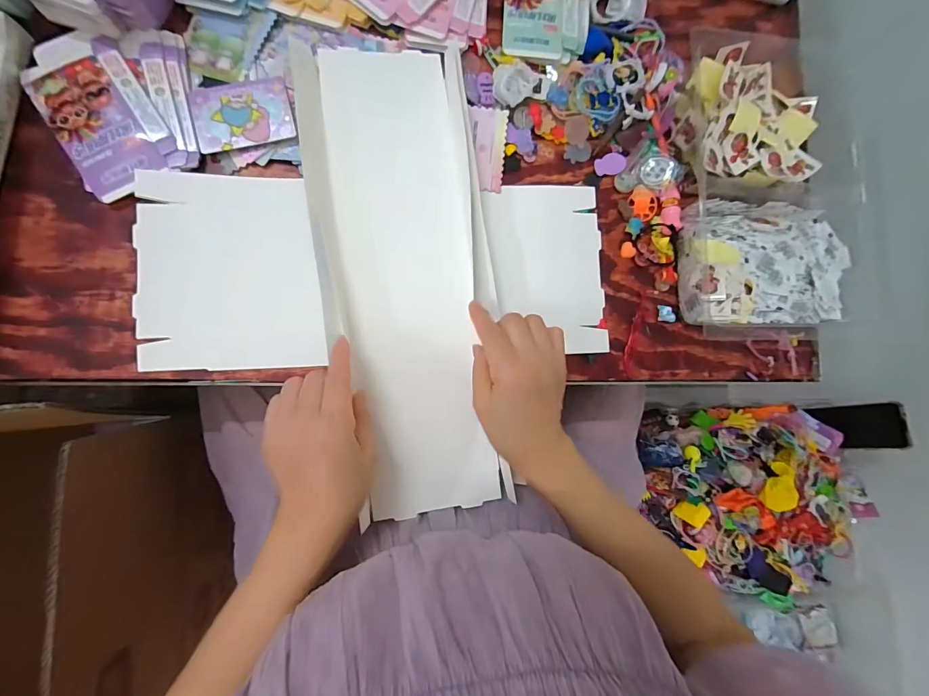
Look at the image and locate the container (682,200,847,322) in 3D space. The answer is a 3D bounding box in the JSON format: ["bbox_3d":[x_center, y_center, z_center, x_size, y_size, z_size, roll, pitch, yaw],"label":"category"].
[{"bbox_3d":[0.334,-0.092,0.438,0.198,0.042,0.136,-3,87,-9],"label":"container"}]

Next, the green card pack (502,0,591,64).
[{"bbox_3d":[0.095,-0.390,0.434,0.100,0.010,0.151,4,86,-8],"label":"green card pack"}]

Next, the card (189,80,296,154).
[{"bbox_3d":[-0.211,-0.224,0.376,0.089,0.005,0.063,-11,88,-5],"label":"card"}]

